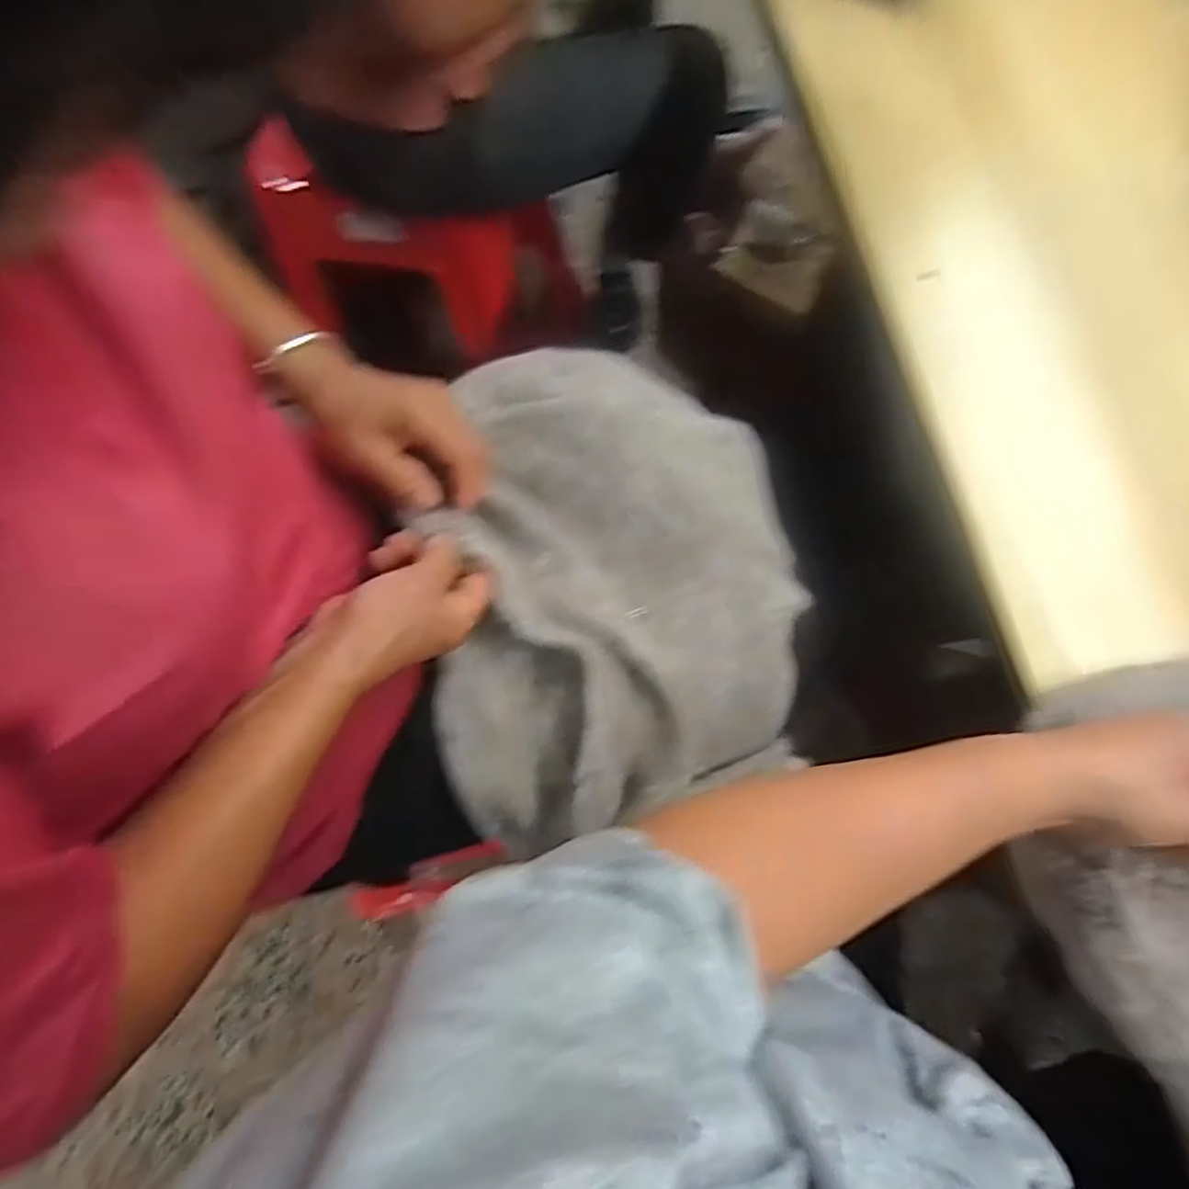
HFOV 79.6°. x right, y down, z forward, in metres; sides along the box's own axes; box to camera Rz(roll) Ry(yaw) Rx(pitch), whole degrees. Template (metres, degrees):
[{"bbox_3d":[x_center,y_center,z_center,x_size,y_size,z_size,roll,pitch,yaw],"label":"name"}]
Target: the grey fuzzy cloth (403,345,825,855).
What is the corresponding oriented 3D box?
[{"bbox_3d":[0.013,-0.026,0.521,0.280,0.132,0.325,-14,71,-3],"label":"grey fuzzy cloth"}]

